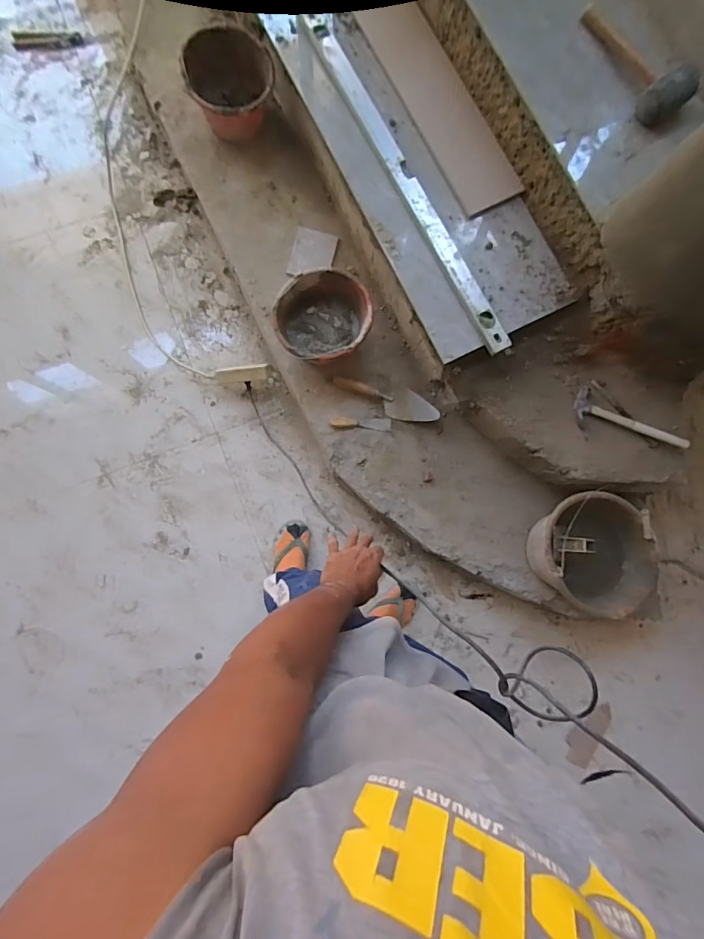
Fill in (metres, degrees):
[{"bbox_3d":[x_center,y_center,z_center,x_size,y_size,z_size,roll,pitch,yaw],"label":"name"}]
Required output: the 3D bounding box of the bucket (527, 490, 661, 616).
[{"bbox_3d":[0.582,0.204,1.160,0.249,0.209,0.285,-3,85,-4],"label":"bucket"}]

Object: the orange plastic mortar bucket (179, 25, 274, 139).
[{"bbox_3d":[-0.325,-1.038,1.232,0.225,0.150,0.209,0,85,-4],"label":"orange plastic mortar bucket"}]

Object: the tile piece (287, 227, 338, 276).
[{"bbox_3d":[-0.112,-0.615,1.298,0.117,0.008,0.141,13,84,-3],"label":"tile piece"}]

